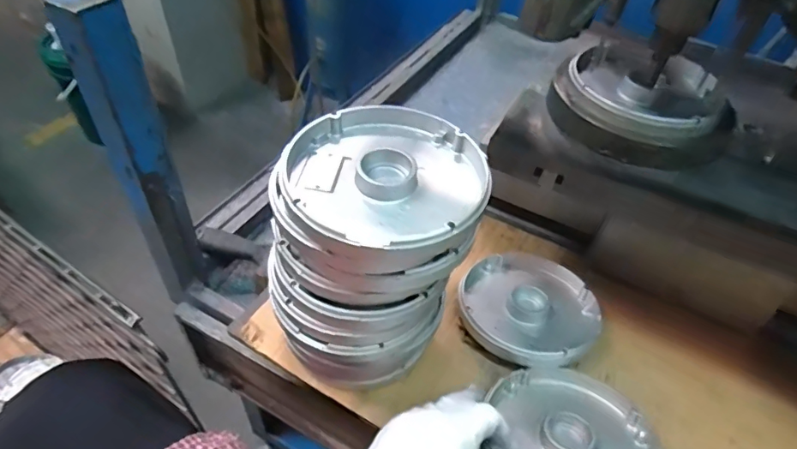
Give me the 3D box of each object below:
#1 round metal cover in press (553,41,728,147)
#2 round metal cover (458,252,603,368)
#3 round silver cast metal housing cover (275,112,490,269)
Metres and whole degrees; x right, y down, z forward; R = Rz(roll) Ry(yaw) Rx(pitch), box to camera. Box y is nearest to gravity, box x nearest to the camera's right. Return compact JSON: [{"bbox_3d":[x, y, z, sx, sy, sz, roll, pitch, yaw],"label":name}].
[{"bbox_3d":[0.235,-0.130,0.482,0.152,0.034,0.124,26,50,18],"label":"round metal cover in press"},{"bbox_3d":[0.133,0.085,0.517,0.136,0.039,0.137,3,47,-3],"label":"round metal cover"},{"bbox_3d":[-0.008,-0.029,0.353,0.137,0.036,0.141,3,47,-3],"label":"round silver cast metal housing cover"}]

